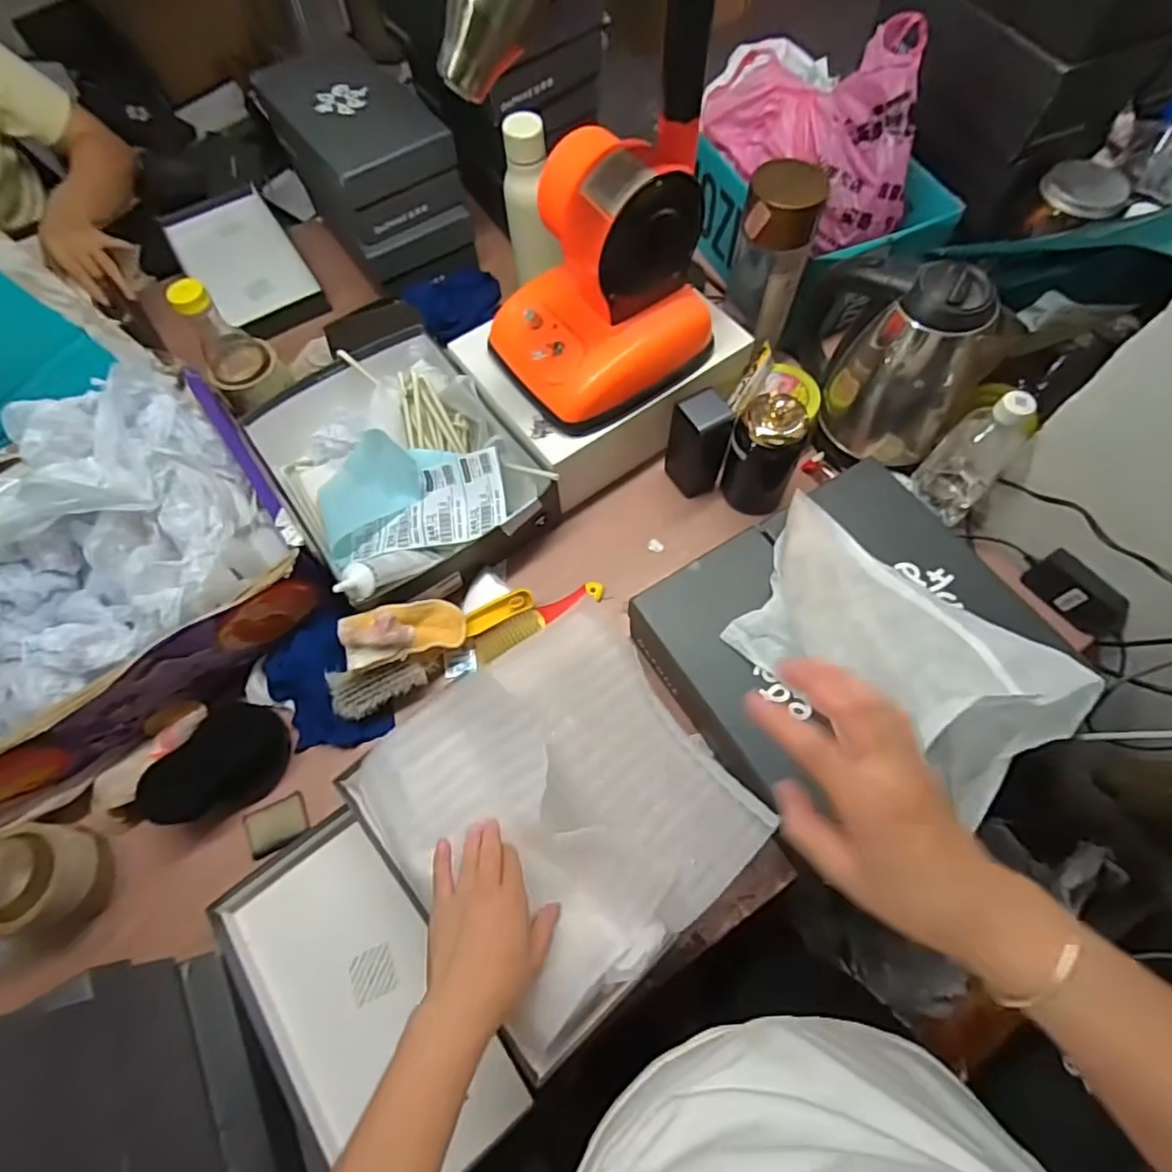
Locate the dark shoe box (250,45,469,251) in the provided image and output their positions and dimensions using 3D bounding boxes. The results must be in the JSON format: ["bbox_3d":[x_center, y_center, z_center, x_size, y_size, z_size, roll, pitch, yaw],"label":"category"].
[{"bbox_3d":[-0.312,-0.619,0.830,0.168,0.101,0.261,-33,69,-12],"label":"dark shoe box"}]

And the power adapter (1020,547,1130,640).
[{"bbox_3d":[0.537,0.007,0.654,0.030,0.048,0.106,-39,71,-14],"label":"power adapter"}]

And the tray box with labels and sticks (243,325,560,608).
[{"bbox_3d":[-0.226,-0.147,0.720,0.250,0.100,0.342,-35,70,-13],"label":"tray box with labels and sticks"}]

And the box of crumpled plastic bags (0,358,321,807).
[{"bbox_3d":[-0.513,-0.020,0.599,0.400,0.190,0.310,-35,70,-13],"label":"box of crumpled plastic bags"}]

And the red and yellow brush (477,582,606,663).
[{"bbox_3d":[-0.052,0.040,0.686,0.160,0.036,0.025,-27,68,-10],"label":"red and yellow brush"}]

